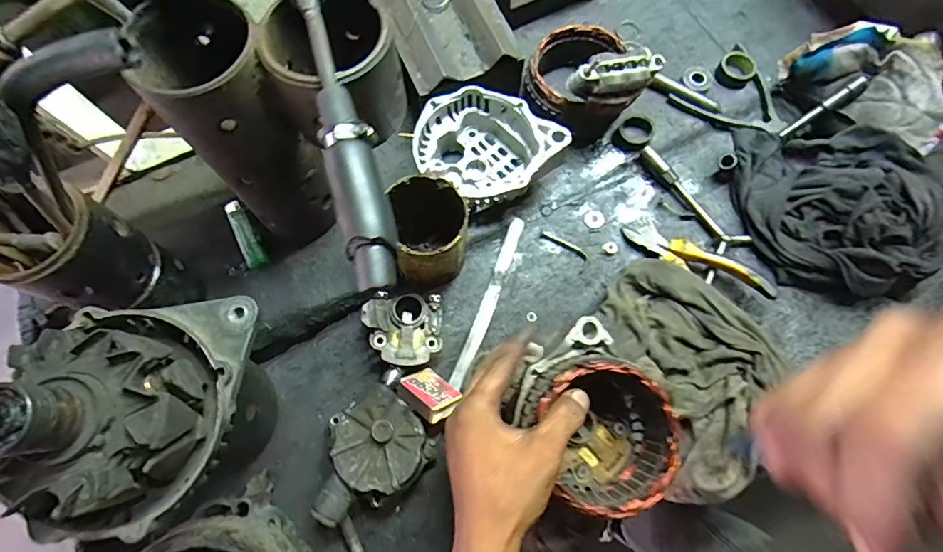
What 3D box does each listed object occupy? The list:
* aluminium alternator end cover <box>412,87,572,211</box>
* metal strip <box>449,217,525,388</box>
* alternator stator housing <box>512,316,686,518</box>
[{"bbox_3d":[0.015,-0.125,0.493,0.145,0.071,0.116,28,74,10],"label":"aluminium alternator end cover"},{"bbox_3d":[0.018,0.024,0.489,0.015,0.006,0.187,17,74,19],"label":"metal strip"},{"bbox_3d":[0.096,0.115,0.387,0.104,0.089,0.140,-29,73,-9],"label":"alternator stator housing"}]

